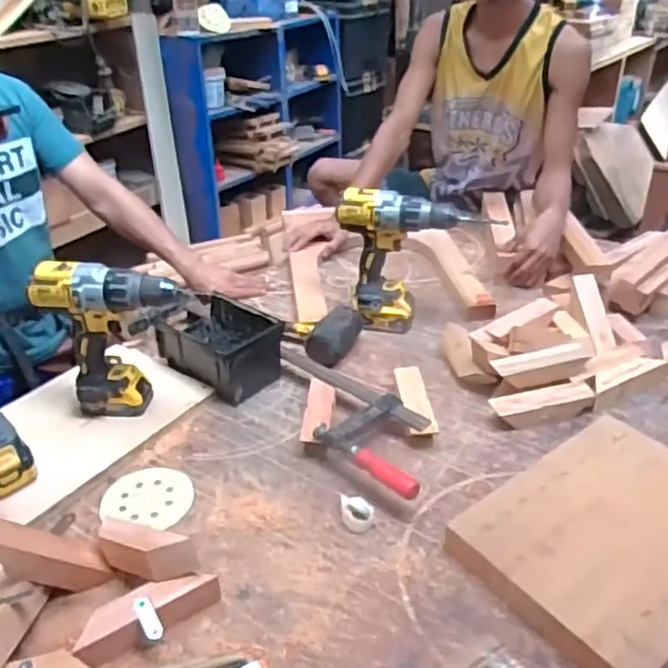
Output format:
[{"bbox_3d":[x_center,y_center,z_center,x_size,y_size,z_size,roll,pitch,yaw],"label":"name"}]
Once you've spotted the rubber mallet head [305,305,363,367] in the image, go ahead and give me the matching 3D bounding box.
[{"bbox_3d":[0.001,0.004,1.175,0.064,0.066,0.136,13,35,22],"label":"rubber mallet head"}]

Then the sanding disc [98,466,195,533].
[{"bbox_3d":[-0.251,0.221,0.906,0.119,0.008,0.103,7,34,11],"label":"sanding disc"}]

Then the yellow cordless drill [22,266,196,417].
[{"bbox_3d":[-0.314,0.004,0.992,0.201,0.239,0.089,-1,32,1],"label":"yellow cordless drill"}]

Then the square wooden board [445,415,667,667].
[{"bbox_3d":[0.341,0.239,0.800,0.338,0.045,0.259,-23,38,-30],"label":"square wooden board"}]

